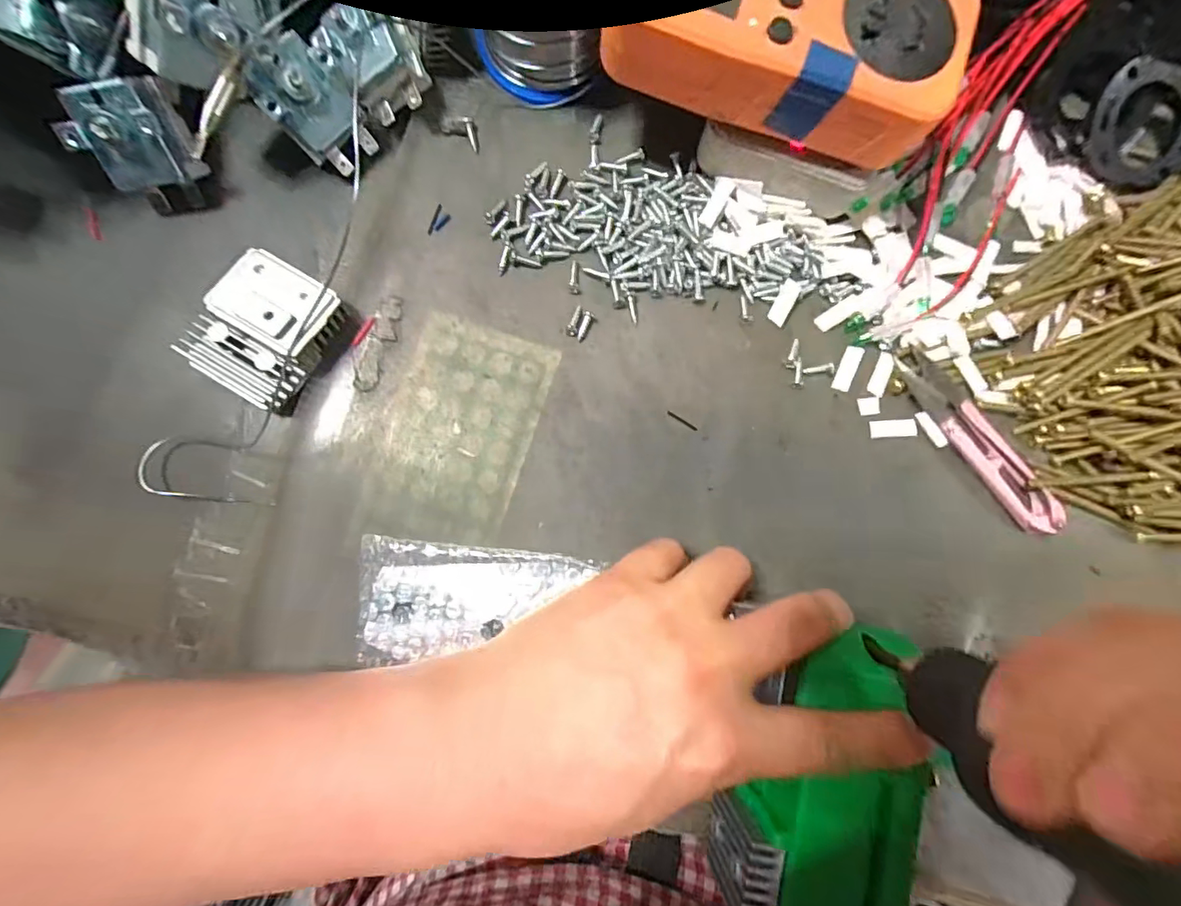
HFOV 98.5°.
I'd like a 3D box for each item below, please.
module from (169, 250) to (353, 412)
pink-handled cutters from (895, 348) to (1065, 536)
[{"bbox_3d":[-0.135,-0.051,0.212,0.044,0.024,0.055,30,85,0],"label":"module"},{"bbox_3d":[0.177,-0.006,0.231,0.024,0.007,0.101,-37,88,-5],"label":"pink-handled cutters"}]

